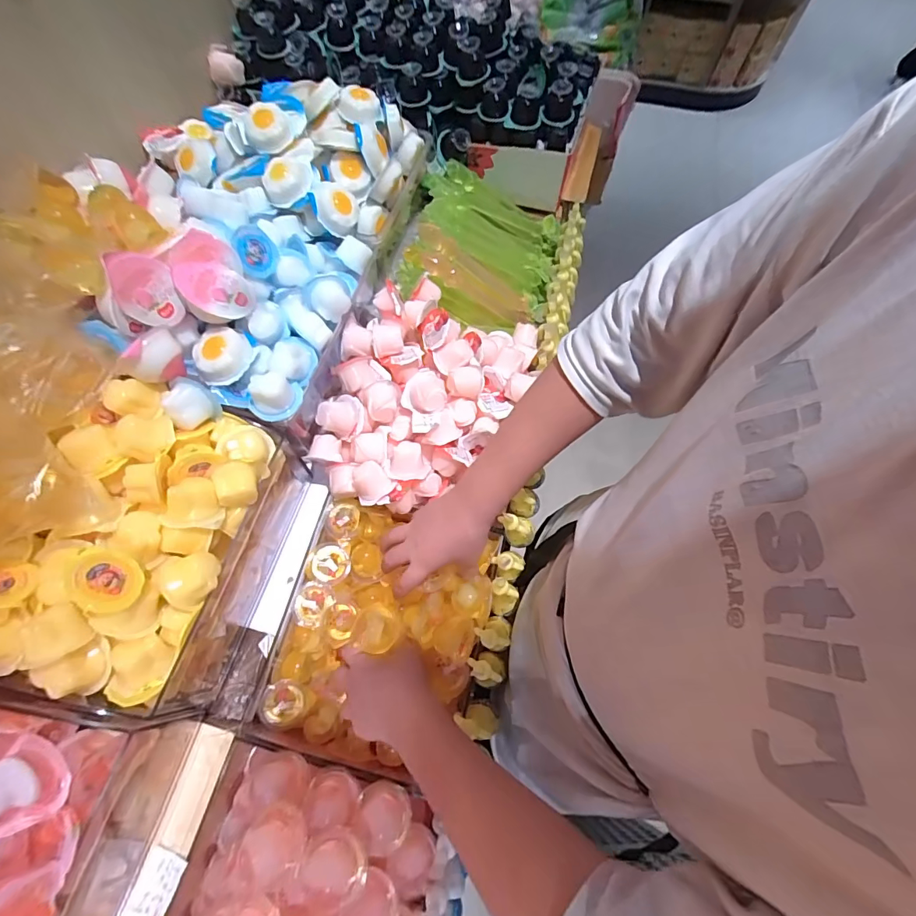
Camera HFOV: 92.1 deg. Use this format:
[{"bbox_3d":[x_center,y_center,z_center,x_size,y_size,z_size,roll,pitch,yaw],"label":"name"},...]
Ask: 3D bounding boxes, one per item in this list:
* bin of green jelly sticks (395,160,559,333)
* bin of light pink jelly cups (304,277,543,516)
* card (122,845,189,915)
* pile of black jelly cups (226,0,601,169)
[{"bbox_3d":[0.050,-0.371,0.778,0.242,0.132,0.262,8,67,2],"label":"bin of green jelly sticks"},{"bbox_3d":[-0.045,-0.102,0.624,0.246,0.091,0.357,22,68,8],"label":"bin of light pink jelly cups"},{"bbox_3d":[-0.308,0.436,0.447,0.042,0.007,0.057,17,68,6],"label":"card"},{"bbox_3d":[-0.073,-0.697,0.772,0.589,0.117,0.315,20,68,7],"label":"pile of black jelly cups"}]

